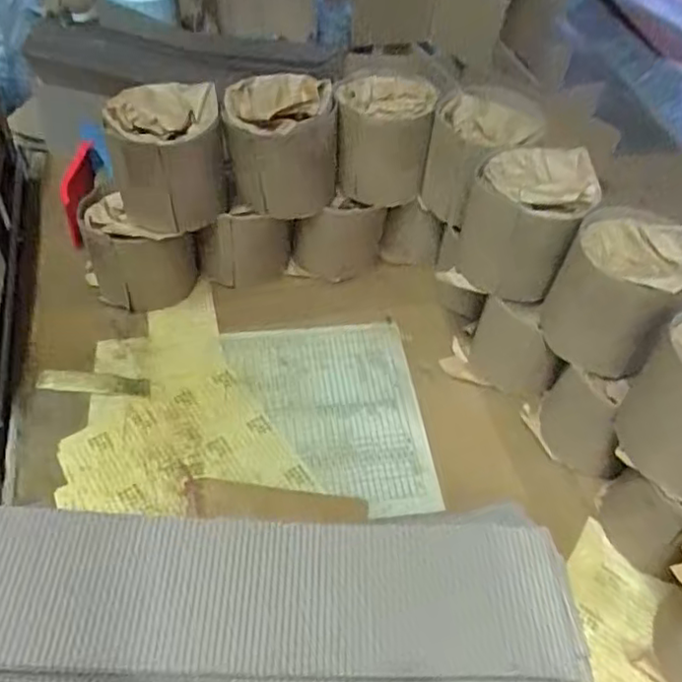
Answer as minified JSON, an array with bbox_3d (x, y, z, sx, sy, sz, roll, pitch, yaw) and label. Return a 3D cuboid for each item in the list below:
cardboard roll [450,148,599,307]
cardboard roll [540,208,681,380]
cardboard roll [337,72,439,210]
[{"bbox_3d":[0.158,-0.111,0.553,0.086,0.115,0.092,3,50,-4],"label":"cardboard roll"},{"bbox_3d":[0.220,-0.042,0.508,0.086,0.101,0.094,3,50,-4],"label":"cardboard roll"},{"bbox_3d":[0.038,-0.191,0.621,0.093,0.100,0.074,10,50,2],"label":"cardboard roll"}]

